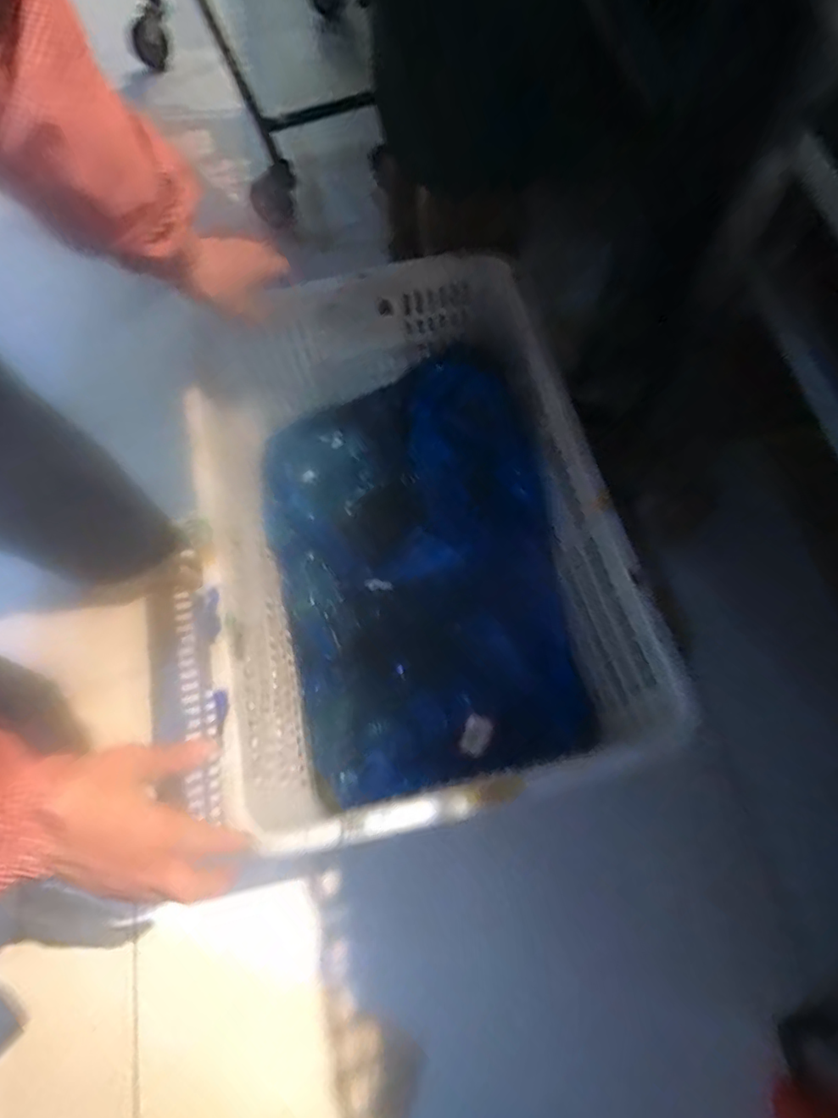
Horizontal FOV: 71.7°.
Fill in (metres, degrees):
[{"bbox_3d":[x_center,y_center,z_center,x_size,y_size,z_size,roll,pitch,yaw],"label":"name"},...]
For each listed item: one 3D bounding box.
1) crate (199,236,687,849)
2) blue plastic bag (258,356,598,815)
[{"bbox_3d":[-0.024,-0.041,0.719,0.404,0.246,0.637,-15,67,-5],"label":"crate"},{"bbox_3d":[-0.013,0.007,0.733,0.340,0.190,0.492,-16,67,-6],"label":"blue plastic bag"}]

